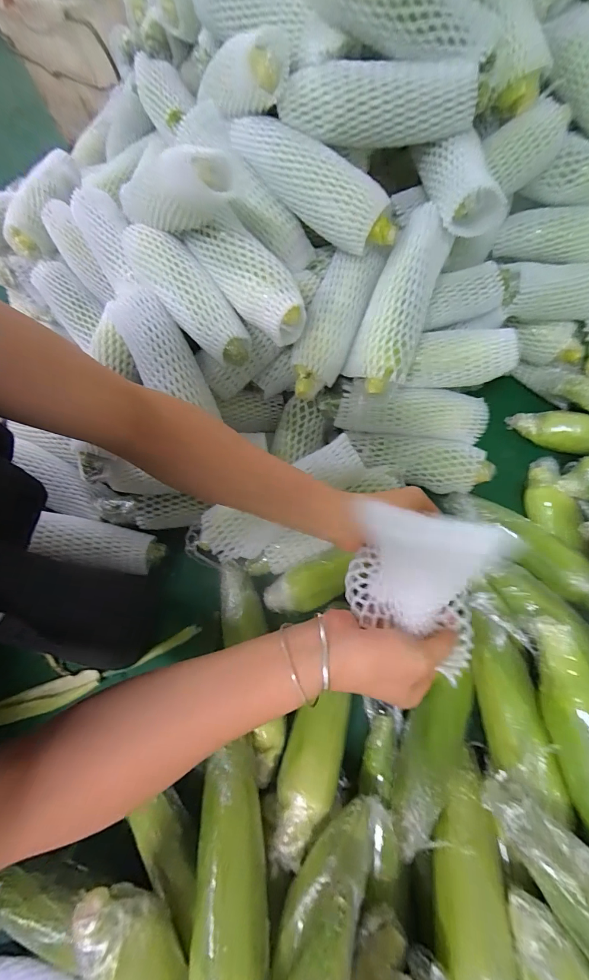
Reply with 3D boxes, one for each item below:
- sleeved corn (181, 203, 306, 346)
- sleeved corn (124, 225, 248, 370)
[{"bbox_3d":[-0.059,-0.254,0.433,0.065,0.057,0.188,-32,67,-12],"label":"sleeved corn"},{"bbox_3d":[-0.140,-0.251,0.456,0.065,0.070,0.242,-34,67,-13],"label":"sleeved corn"}]

